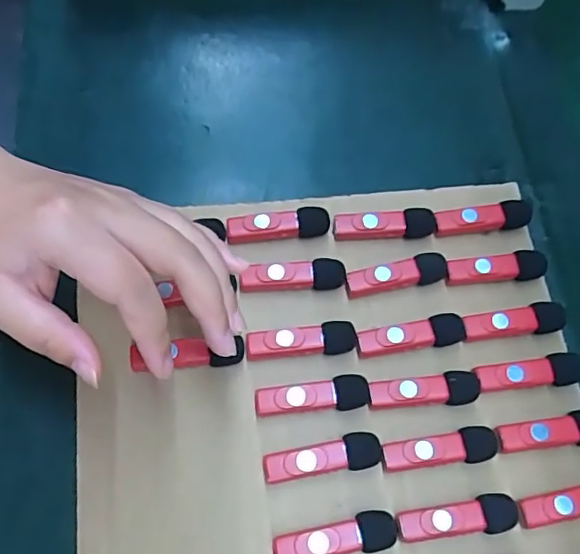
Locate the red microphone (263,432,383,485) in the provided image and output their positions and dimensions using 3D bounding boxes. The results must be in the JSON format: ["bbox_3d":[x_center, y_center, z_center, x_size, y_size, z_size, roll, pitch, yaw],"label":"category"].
[{"bbox_3d":[0.018,0.101,0.314,0.065,0.020,0.019,-6,68,-5],"label":"red microphone"}]

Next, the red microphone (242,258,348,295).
[{"bbox_3d":[0.002,0.000,0.349,0.064,0.014,0.017,-2,68,-4],"label":"red microphone"}]

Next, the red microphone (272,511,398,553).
[{"bbox_3d":[0.024,0.139,0.299,0.066,0.019,0.019,-7,68,-5],"label":"red microphone"}]

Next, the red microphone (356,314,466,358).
[{"bbox_3d":[0.073,0.037,0.343,0.066,0.018,0.018,-7,68,-5],"label":"red microphone"}]

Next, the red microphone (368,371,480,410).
[{"bbox_3d":[0.079,0.068,0.331,0.064,0.017,0.018,-2,68,-3],"label":"red microphone"}]

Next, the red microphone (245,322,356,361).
[{"bbox_3d":[0.007,0.039,0.336,0.065,0.017,0.018,-3,68,-4],"label":"red microphone"}]

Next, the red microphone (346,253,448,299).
[{"bbox_3d":[0.068,-0.002,0.355,0.064,0.020,0.018,-9,68,-6],"label":"red microphone"}]

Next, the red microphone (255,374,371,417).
[{"bbox_3d":[0.013,0.071,0.324,0.065,0.019,0.018,-8,68,-6],"label":"red microphone"}]

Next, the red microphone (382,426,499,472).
[{"bbox_3d":[0.085,0.098,0.316,0.067,0.010,0.019,-7,68,-5],"label":"red microphone"}]

